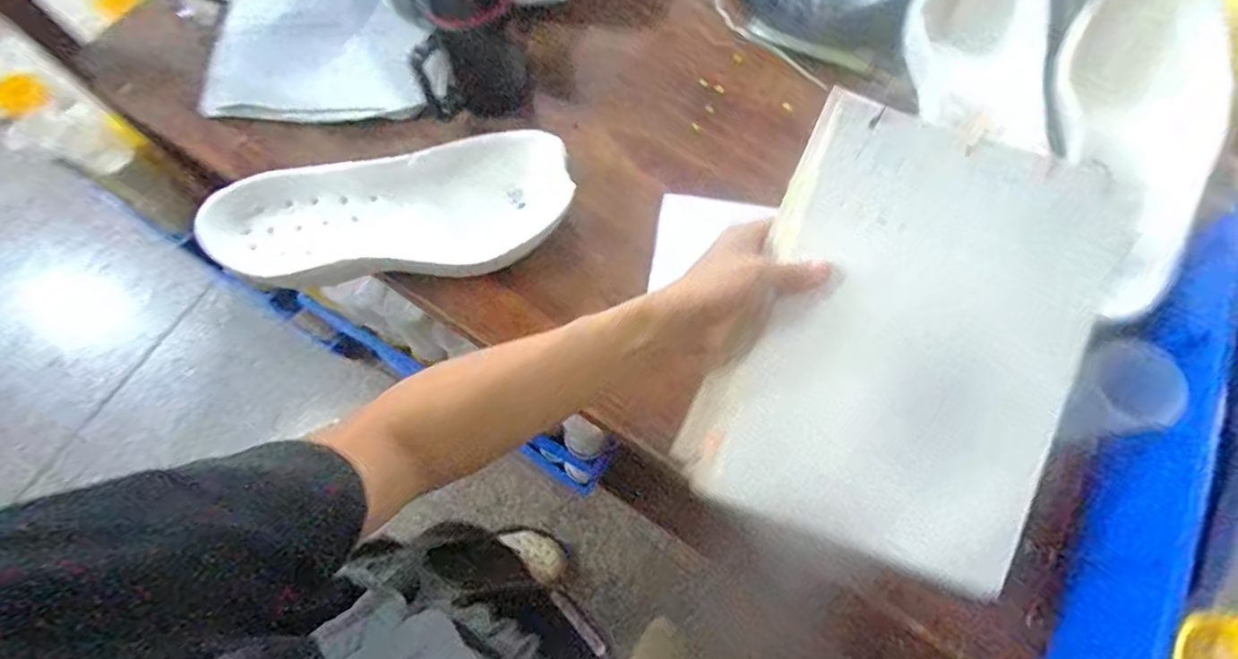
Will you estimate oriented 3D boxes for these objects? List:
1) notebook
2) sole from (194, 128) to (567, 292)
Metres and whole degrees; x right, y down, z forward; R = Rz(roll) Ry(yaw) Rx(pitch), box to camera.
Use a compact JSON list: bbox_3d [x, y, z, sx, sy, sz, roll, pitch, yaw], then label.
[{"bbox_3d":[0.198,0.012,0.432,0.230,0.021,0.296,20,95,3],"label":"notebook"},{"bbox_3d":[-0.191,-0.096,0.523,0.297,0.052,0.110,-14,71,-4],"label":"sole"}]

